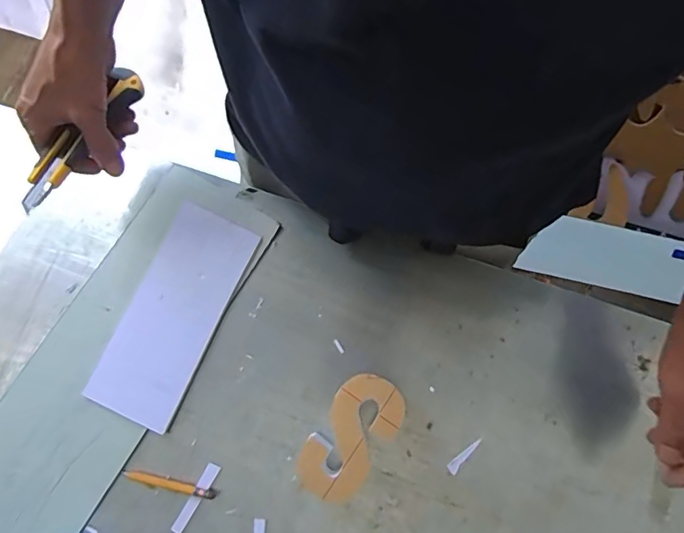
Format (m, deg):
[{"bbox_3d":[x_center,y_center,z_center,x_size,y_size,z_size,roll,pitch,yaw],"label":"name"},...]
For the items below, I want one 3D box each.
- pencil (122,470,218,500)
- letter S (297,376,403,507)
[{"bbox_3d":[-0.161,0.203,0.471,0.089,0.005,0.009,12,76,4],"label":"pencil"},{"bbox_3d":[0.008,0.153,0.461,0.067,0.043,0.113,35,79,9],"label":"letter S"}]

